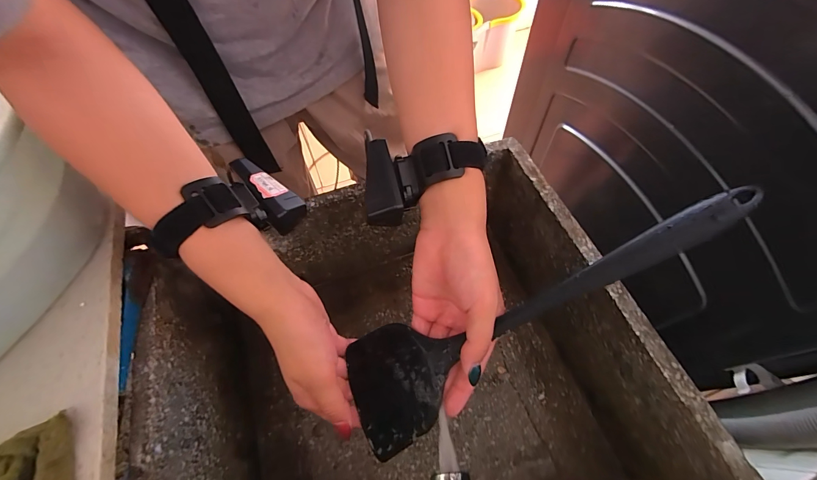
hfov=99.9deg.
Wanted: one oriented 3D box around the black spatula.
[{"bbox_3d":[0.081,0.058,0.255,0.316,0.036,0.089,-31,61,12],"label":"black spatula"}]

